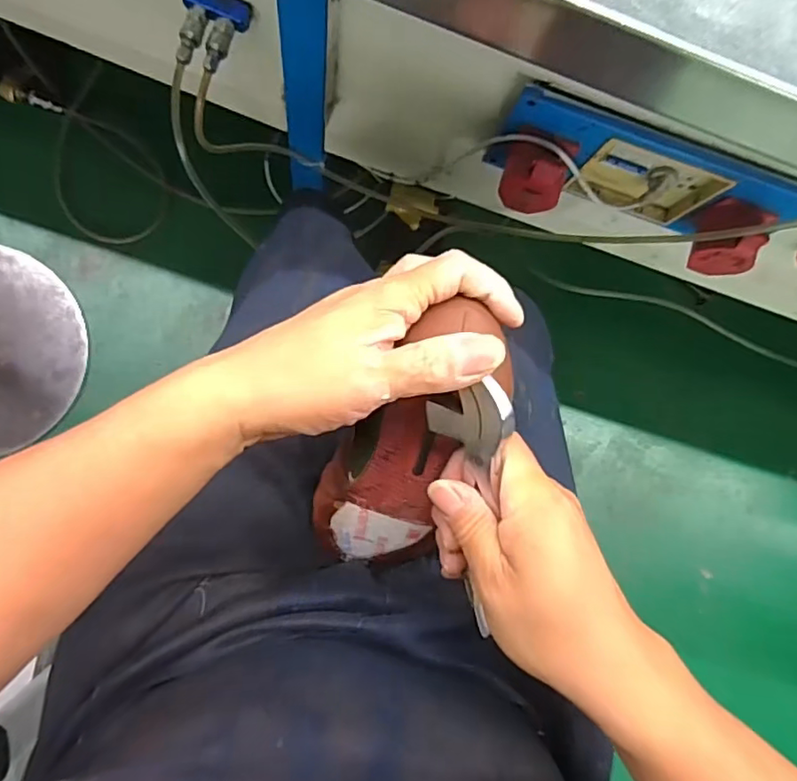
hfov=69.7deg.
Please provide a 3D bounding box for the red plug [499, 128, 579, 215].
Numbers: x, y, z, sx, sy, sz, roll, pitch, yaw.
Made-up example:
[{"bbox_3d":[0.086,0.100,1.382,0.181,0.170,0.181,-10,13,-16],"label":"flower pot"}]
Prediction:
[{"bbox_3d":[0.156,-0.248,0.643,0.074,0.064,0.072,1,85,-8],"label":"red plug"}]

